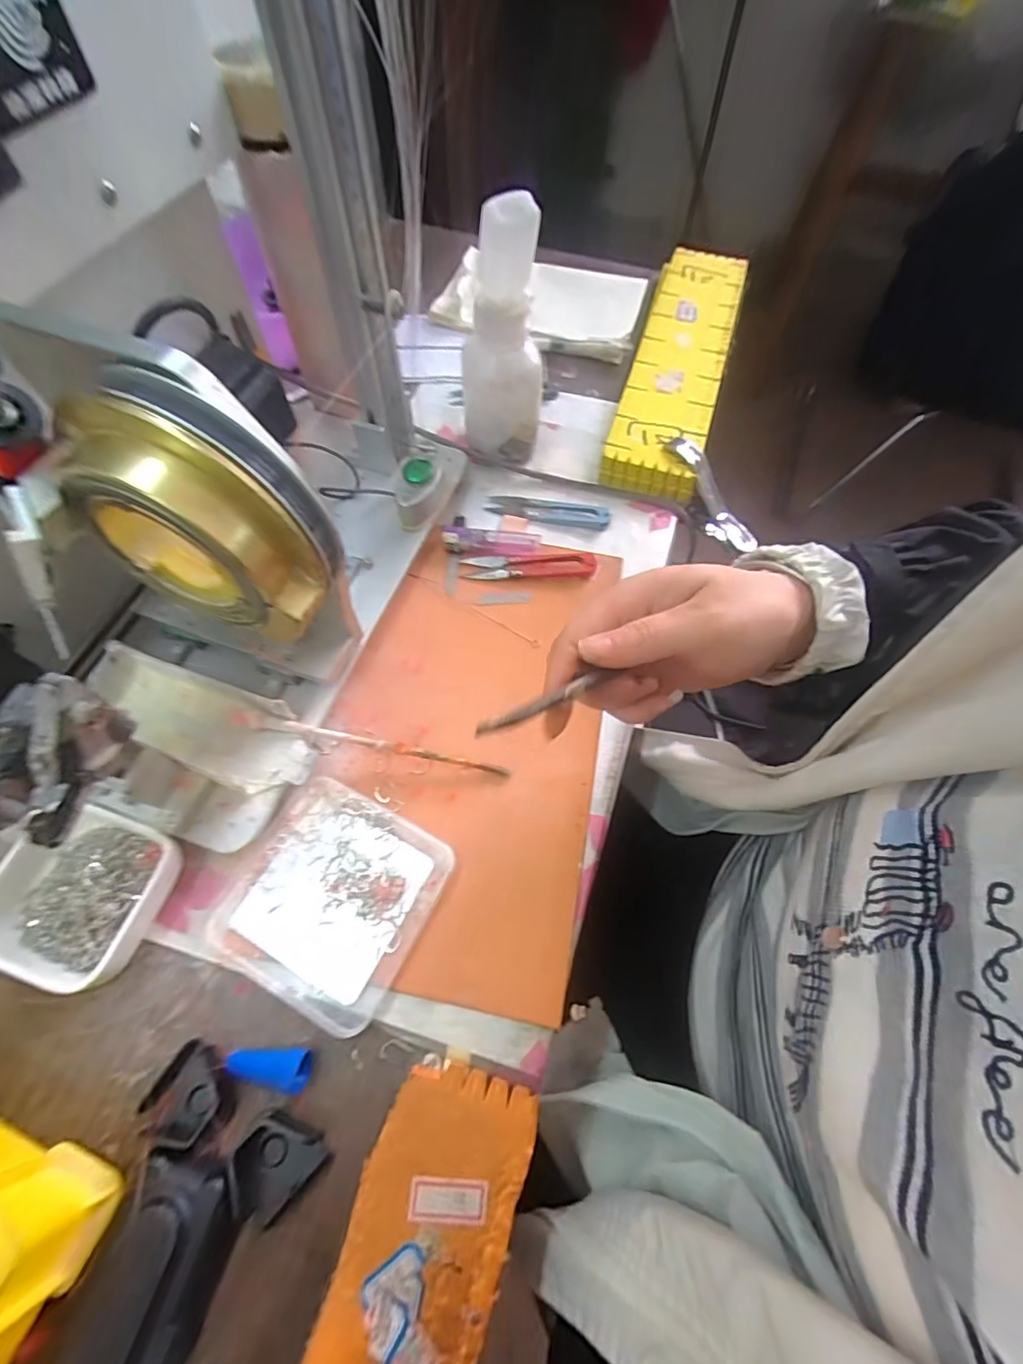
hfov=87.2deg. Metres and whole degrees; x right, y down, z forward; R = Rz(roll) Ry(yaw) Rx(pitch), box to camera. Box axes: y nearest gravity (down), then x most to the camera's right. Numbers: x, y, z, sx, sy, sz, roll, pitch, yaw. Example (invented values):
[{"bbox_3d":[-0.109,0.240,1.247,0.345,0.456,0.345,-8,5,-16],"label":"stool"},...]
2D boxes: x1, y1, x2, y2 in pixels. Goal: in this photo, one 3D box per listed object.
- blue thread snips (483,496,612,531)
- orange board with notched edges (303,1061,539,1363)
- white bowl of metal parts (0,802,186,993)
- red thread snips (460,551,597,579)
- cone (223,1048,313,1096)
[{"bbox_3d":[0.030,-0.142,0.445,0.101,0.010,0.024,12,63,3],"label":"blue thread snips"},{"bbox_3d":[-0.045,0.270,0.229,0.069,0.015,0.175,16,64,5],"label":"orange board with notched edges"},{"bbox_3d":[-0.240,0.113,0.294,0.098,0.029,0.082,16,64,5],"label":"white bowl of metal parts"},{"bbox_3d":[0.014,-0.091,0.415,0.101,0.009,0.023,1,63,-2],"label":"red thread snips"},{"bbox_3d":[-0.121,0.190,0.269,0.042,0.011,0.017,15,64,5],"label":"cone"}]

